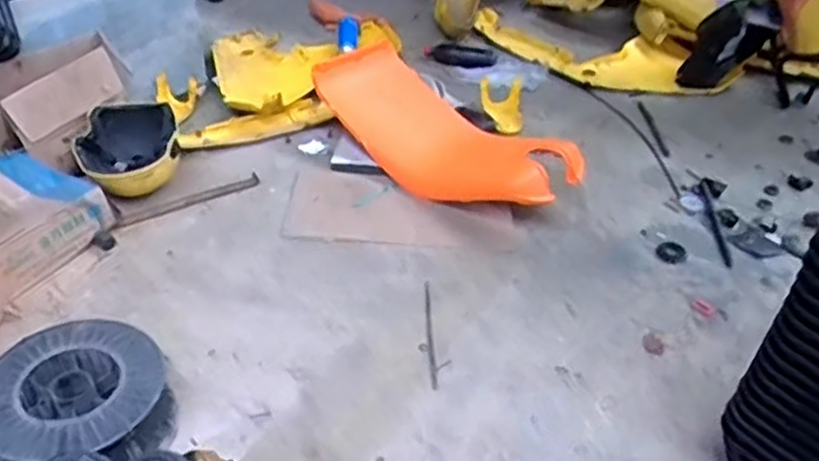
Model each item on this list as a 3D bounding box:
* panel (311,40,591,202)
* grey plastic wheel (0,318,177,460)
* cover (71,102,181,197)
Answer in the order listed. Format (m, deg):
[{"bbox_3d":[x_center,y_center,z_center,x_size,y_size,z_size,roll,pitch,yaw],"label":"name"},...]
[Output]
[{"bbox_3d":[0.058,-0.198,1.564,0.584,0.248,0.098,34,7,23],"label":"panel"},{"bbox_3d":[-0.490,0.254,1.099,0.243,0.113,0.246,2,38,-1],"label":"grey plastic wheel"},{"bbox_3d":[-0.574,-0.160,1.507,0.200,0.110,0.202,-11,40,-18],"label":"cover"}]

